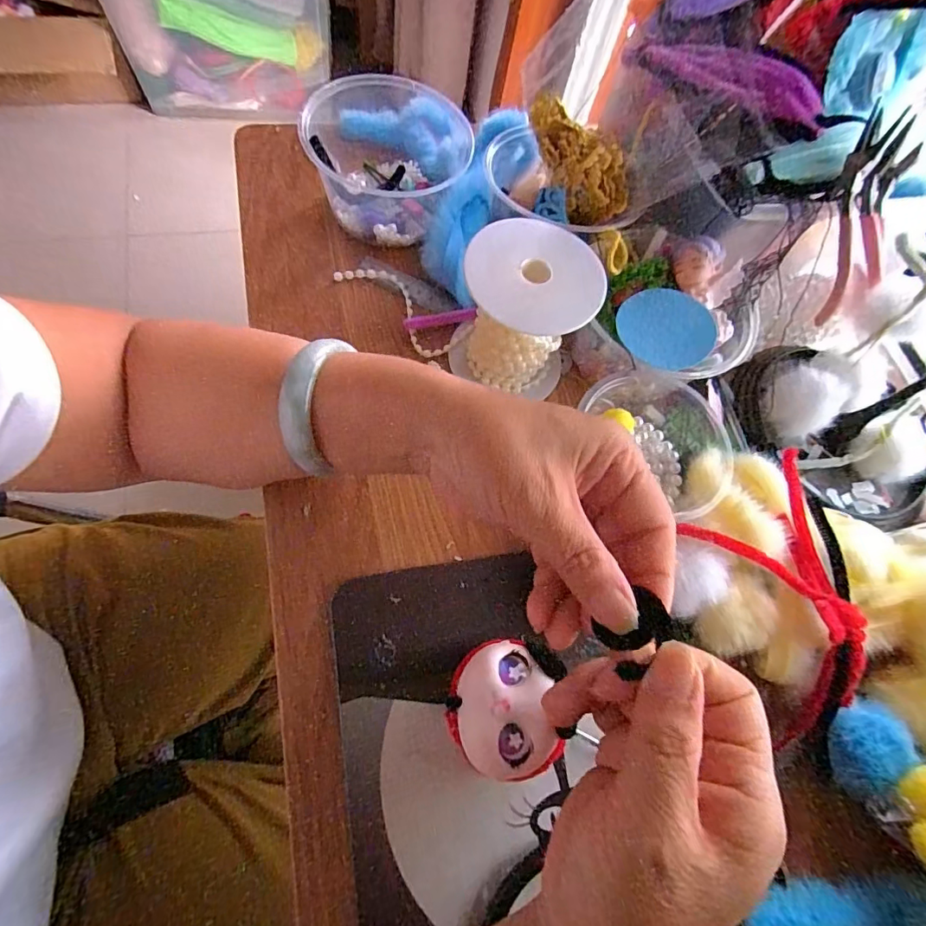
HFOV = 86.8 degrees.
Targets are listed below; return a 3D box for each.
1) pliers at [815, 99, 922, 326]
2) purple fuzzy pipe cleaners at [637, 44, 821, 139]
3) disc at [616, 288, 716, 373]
[{"bbox_3d":[0.251,-0.151,0.306,0.041,0.018,0.115,-8,113,-4],"label":"pliers"},{"bbox_3d":[0.165,-0.236,0.298,0.118,0.024,0.016,37,67,7],"label":"purple fuzzy pipe cleaners"},{"bbox_3d":[0.124,-0.082,0.296,0.058,0.004,0.054,3,68,-8],"label":"disc"}]

